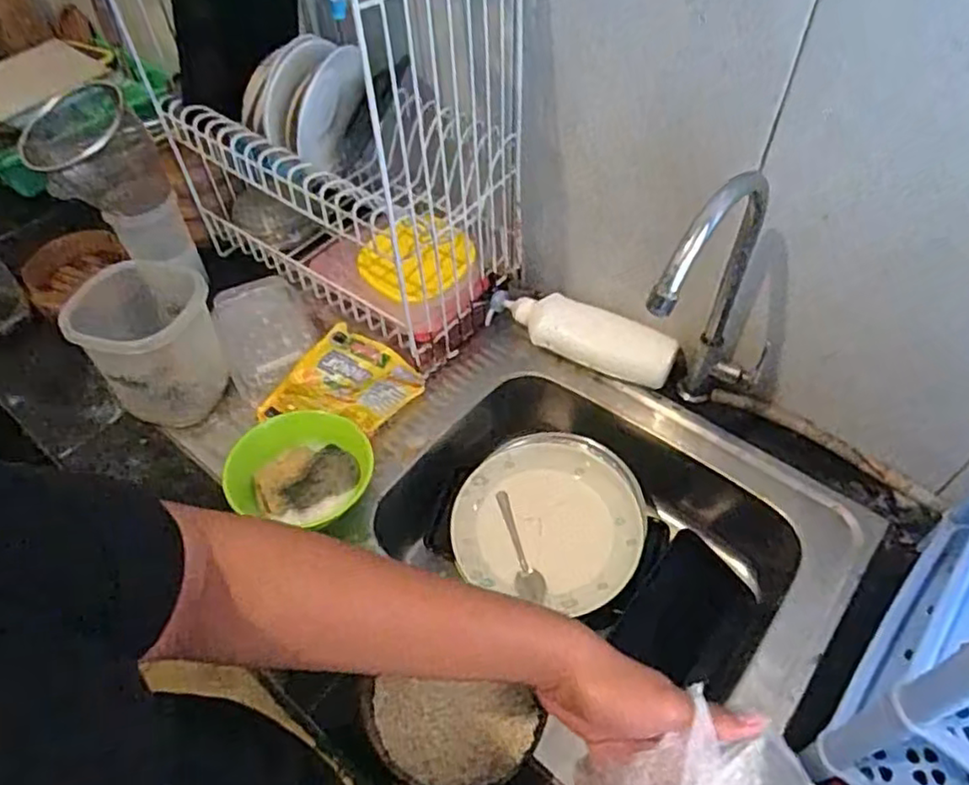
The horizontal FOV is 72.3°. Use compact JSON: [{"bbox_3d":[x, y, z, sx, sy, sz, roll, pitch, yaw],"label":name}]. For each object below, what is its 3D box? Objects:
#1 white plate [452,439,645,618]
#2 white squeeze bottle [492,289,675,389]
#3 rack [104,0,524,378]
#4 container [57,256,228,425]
[{"bbox_3d":[0.080,0.151,0.800,0.212,0.027,0.200,-1,51,1],"label":"white plate"},{"bbox_3d":[0.123,-0.074,0.855,0.242,0.052,0.062,21,55,18],"label":"white squeeze bottle"},{"bbox_3d":[-0.227,-0.374,0.803,0.536,0.471,0.227,35,60,26],"label":"rack"},{"bbox_3d":[-0.391,-0.057,0.800,0.141,0.153,0.127,-24,54,-16],"label":"container"}]

